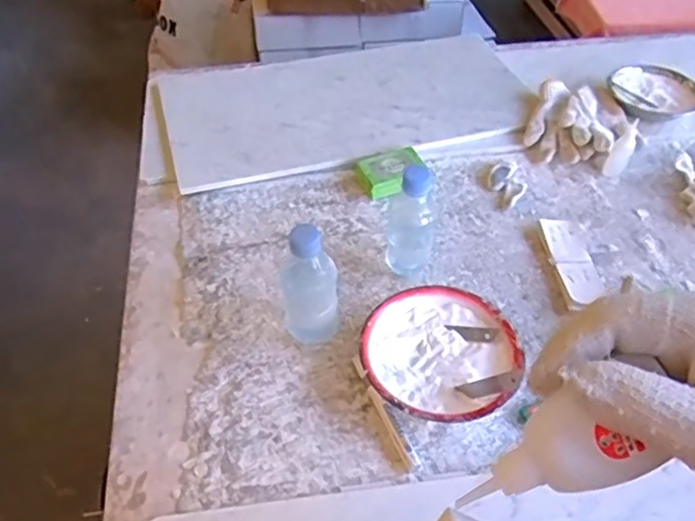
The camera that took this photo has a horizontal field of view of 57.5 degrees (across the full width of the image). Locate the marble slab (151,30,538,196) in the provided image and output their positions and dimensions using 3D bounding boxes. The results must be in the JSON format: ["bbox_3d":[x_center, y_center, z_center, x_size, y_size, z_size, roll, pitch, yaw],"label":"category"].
[{"bbox_3d":[0.003,-0.272,1.081,0.604,0.029,0.349,-10,47,-11],"label":"marble slab"}]

